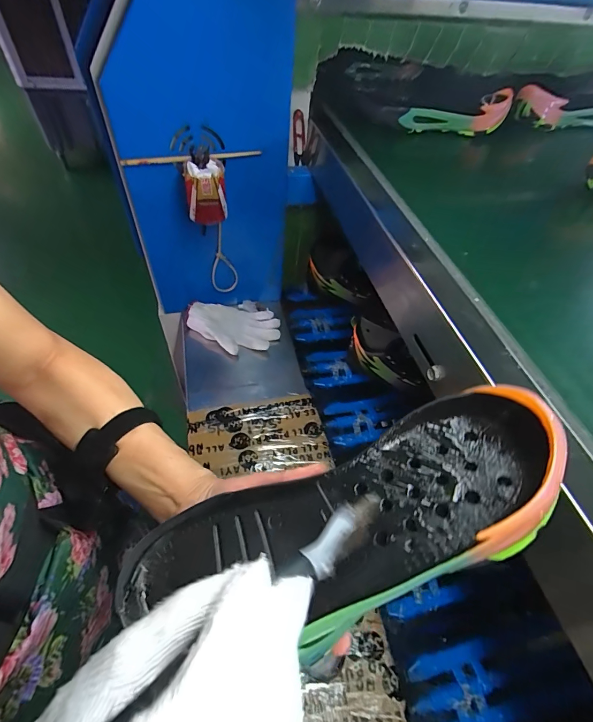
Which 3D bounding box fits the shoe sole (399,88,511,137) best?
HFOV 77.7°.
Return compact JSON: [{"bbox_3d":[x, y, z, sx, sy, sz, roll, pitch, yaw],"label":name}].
[{"bbox_3d":[0.274,-0.425,0.636,0.192,0.055,0.069,-15,54,-16],"label":"shoe sole"}]

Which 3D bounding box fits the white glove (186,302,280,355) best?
[{"bbox_3d":[-0.140,-0.078,0.812,0.202,0.042,0.132,5,51,0],"label":"white glove"}]

